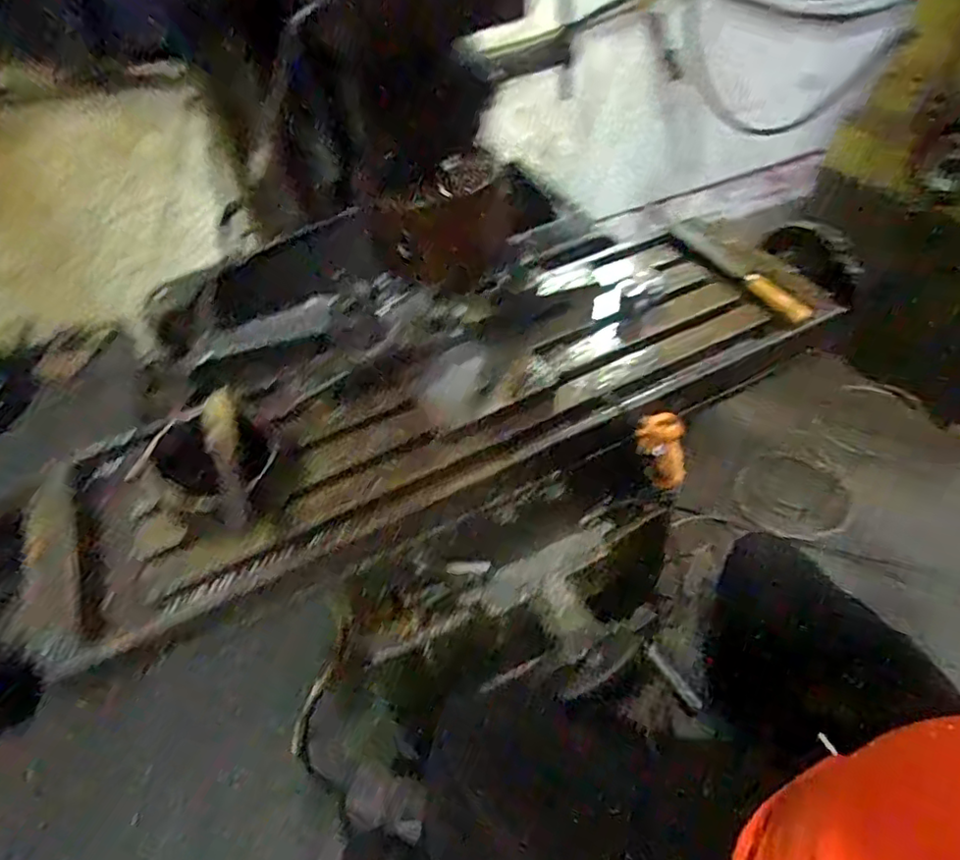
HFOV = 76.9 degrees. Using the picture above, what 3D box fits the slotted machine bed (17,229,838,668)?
[{"bbox_3d":[-0.024,-0.042,0.607,0.791,0.090,0.258,-25,50,-17],"label":"slotted machine bed"}]

